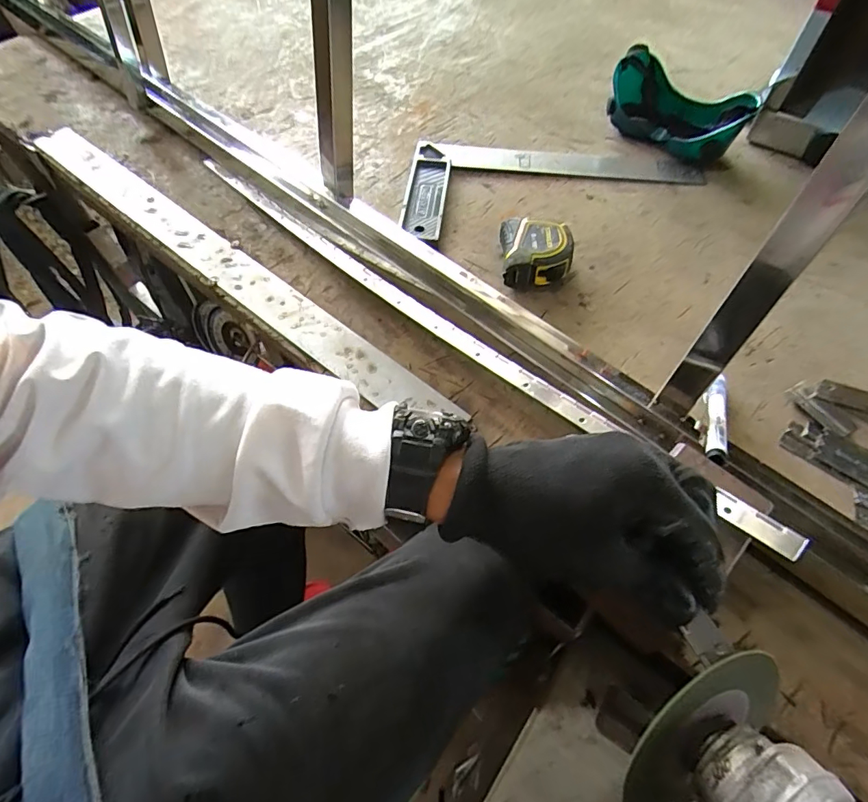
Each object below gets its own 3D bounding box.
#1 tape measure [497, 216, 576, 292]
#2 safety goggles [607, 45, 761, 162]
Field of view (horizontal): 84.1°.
[{"bbox_3d":[0.103,-0.148,0.489,0.067,0.042,0.067,1,56,1],"label":"tape measure"},{"bbox_3d":[0.305,-0.367,0.609,0.082,0.070,0.178,-34,62,-20],"label":"safety goggles"}]

